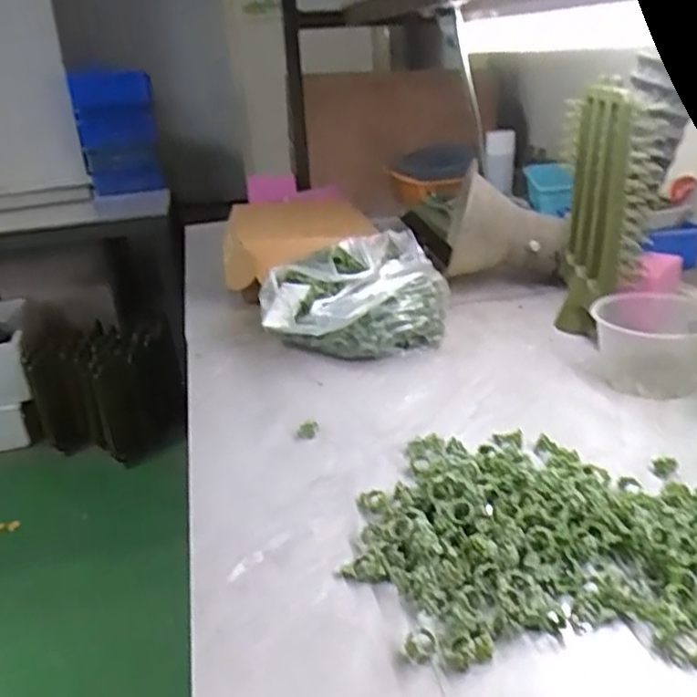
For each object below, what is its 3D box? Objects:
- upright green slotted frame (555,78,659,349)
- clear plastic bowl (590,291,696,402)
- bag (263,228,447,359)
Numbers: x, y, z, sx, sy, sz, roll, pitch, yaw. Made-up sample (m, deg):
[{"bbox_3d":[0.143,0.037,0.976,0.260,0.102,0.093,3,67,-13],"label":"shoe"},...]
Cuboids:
[{"bbox_3d":[0.340,-0.185,0.913,0.047,0.343,0.226,-4,19,-8],"label":"upright green slotted frame"},{"bbox_3d":[0.365,-0.007,0.792,0.130,0.091,0.103,10,27,27],"label":"clear plastic bowl"},{"bbox_3d":[0.015,-0.070,0.953,0.247,0.131,0.189,-17,27,-27],"label":"bag"}]

